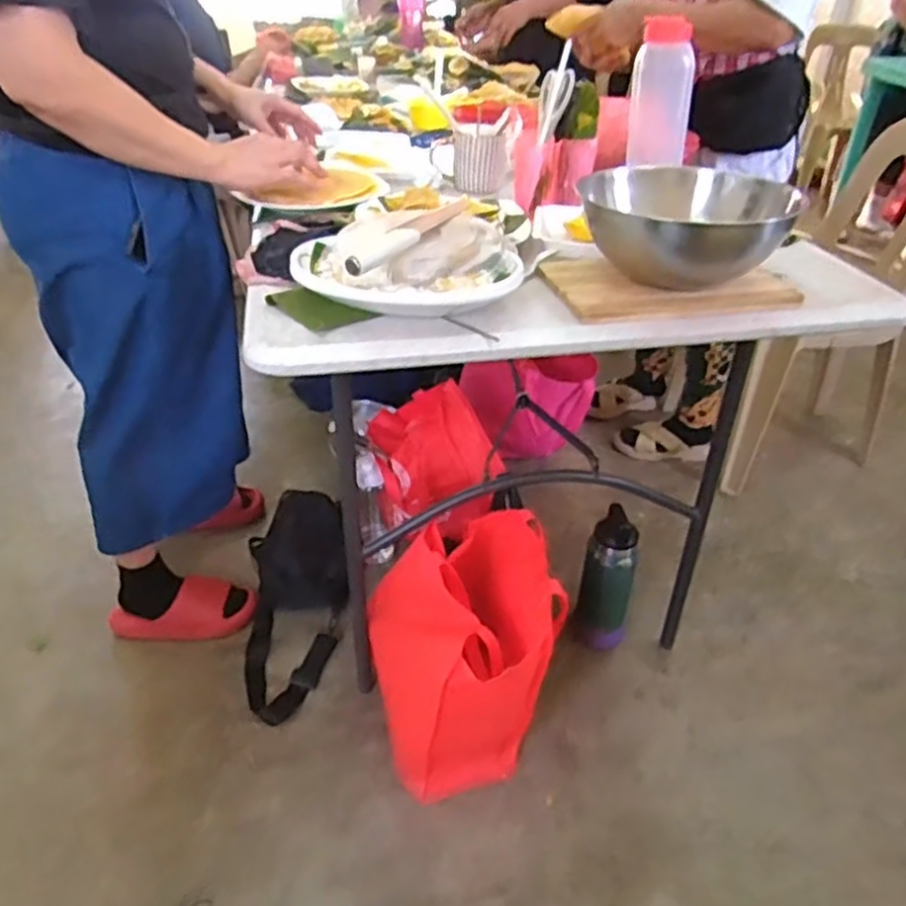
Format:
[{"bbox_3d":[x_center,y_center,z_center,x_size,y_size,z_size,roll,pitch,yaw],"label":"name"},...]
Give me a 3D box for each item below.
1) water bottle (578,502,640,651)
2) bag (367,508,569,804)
[{"bbox_3d":[0.289,0.238,1.378,0.092,0.298,0.096,11,35,15],"label":"water bottle"},{"bbox_3d":[0.024,0.333,1.132,0.249,0.403,0.268,-8,35,-14],"label":"bag"}]

